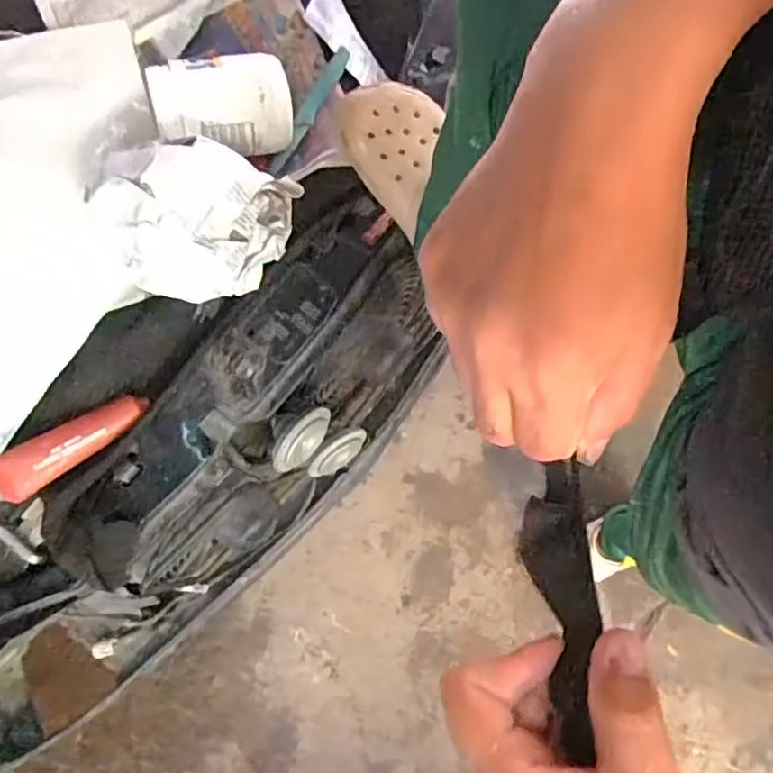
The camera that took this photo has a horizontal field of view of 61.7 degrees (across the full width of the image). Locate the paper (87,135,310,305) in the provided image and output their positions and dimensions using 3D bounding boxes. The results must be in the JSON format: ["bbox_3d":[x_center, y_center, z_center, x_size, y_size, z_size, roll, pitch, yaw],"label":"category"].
[{"bbox_3d":[-0.188,-0.156,0.653,0.163,0.153,0.150,14,80,6],"label":"paper"}]

